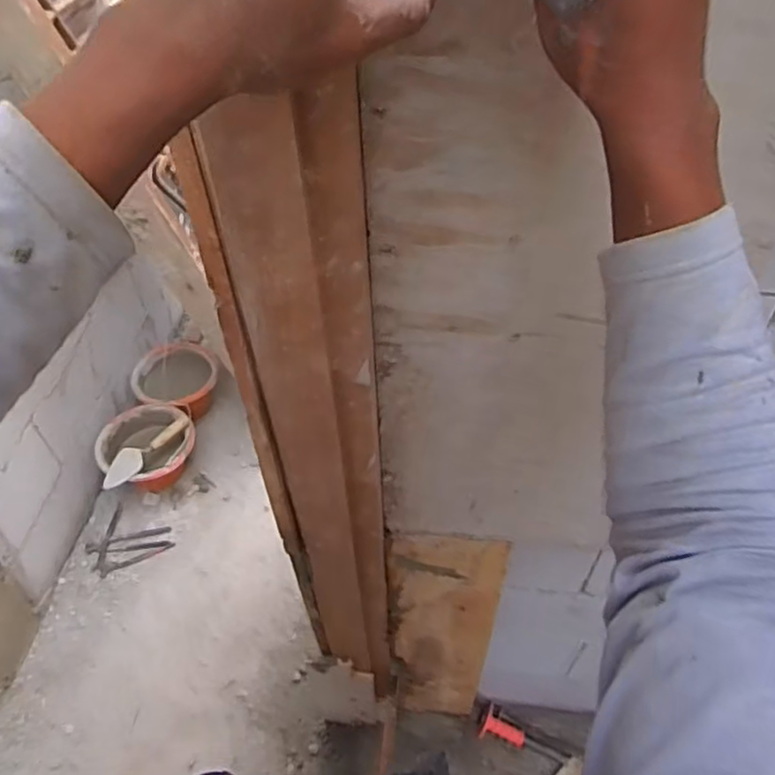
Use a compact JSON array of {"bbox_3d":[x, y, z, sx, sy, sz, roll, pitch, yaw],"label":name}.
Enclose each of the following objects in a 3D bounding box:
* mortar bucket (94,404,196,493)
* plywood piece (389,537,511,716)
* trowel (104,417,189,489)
[{"bbox_3d":[-0.690,0.194,1.844,0.253,0.176,0.242,20,53,17],"label":"mortar bucket"},{"bbox_3d":[0.095,0.470,1.142,0.162,0.771,0.026,4,47,6],"label":"plywood piece"},{"bbox_3d":[-0.677,0.170,1.763,0.098,0.042,0.276,22,53,19],"label":"trowel"}]

